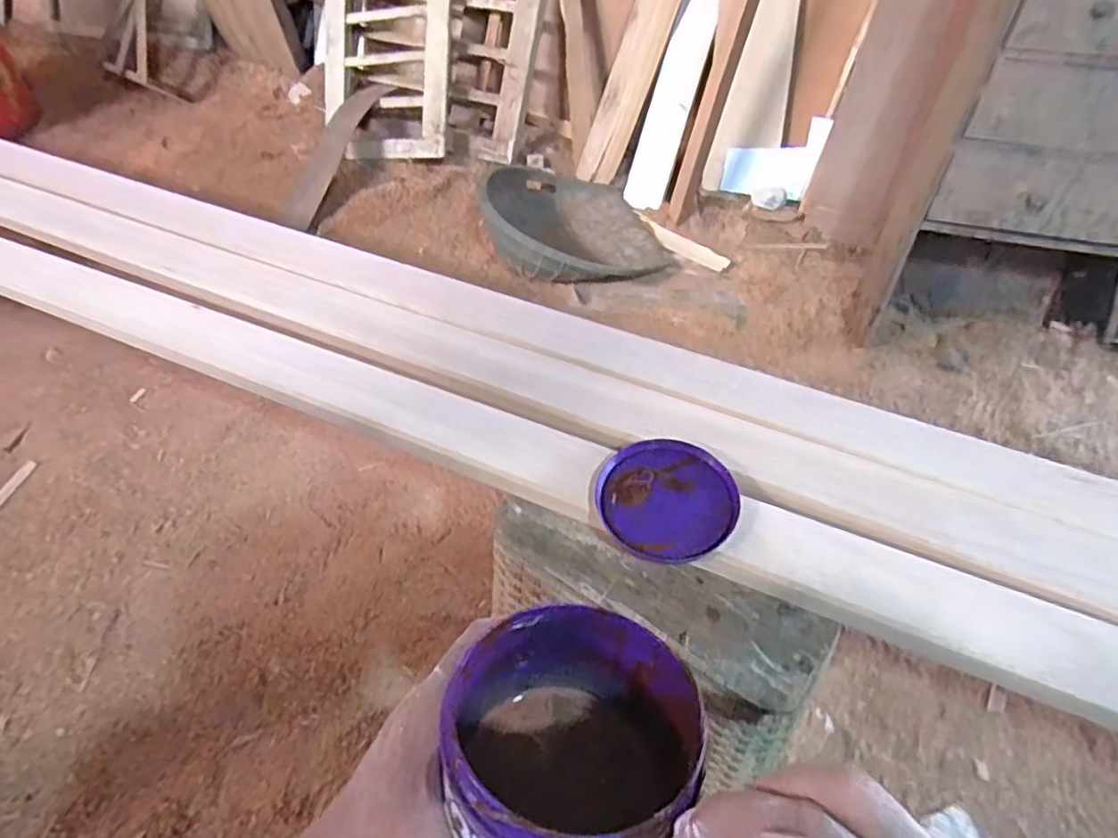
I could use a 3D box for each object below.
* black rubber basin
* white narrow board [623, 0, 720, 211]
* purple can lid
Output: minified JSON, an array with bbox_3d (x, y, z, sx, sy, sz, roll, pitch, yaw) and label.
[{"bbox_3d":[0.012,-0.500,1.523,0.392,0.151,0.450,-15,54,-8],"label":"black rubber basin"},{"bbox_3d":[0.284,-0.793,1.594,0.112,0.518,0.032,21,14,18],"label":"white narrow board"},{"bbox_3d":[0.085,0.063,0.506,0.106,0.021,0.097,-1,53,2],"label":"purple can lid"}]

